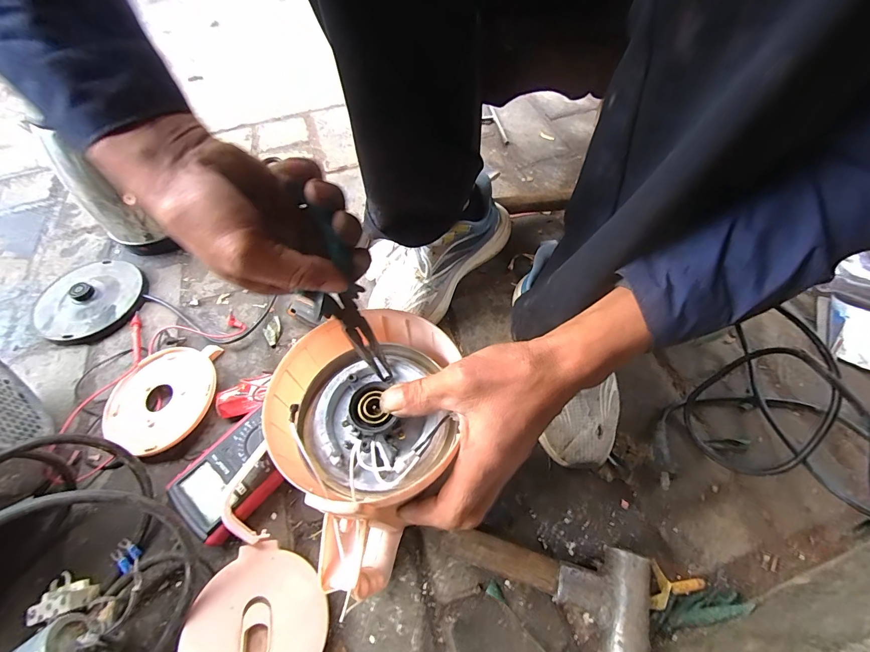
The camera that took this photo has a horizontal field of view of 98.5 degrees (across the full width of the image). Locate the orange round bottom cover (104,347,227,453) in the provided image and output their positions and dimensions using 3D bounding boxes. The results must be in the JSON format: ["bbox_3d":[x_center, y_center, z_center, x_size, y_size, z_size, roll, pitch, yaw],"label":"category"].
[{"bbox_3d":[-0.344,0.088,0.473,0.135,0.025,0.140,0,58,1],"label":"orange round bottom cover"}]

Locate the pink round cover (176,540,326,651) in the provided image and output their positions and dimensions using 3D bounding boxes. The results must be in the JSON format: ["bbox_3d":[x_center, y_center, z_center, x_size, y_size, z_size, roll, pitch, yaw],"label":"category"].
[{"bbox_3d":[-0.162,0.277,0.341,0.119,0.007,0.120,5,56,-7],"label":"pink round cover"}]

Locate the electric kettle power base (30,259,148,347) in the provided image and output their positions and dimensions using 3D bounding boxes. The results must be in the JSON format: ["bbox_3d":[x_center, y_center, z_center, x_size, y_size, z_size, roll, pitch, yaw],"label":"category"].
[{"bbox_3d":[-0.511,-0.044,0.551,0.154,0.026,0.140,34,64,19],"label":"electric kettle power base"}]

